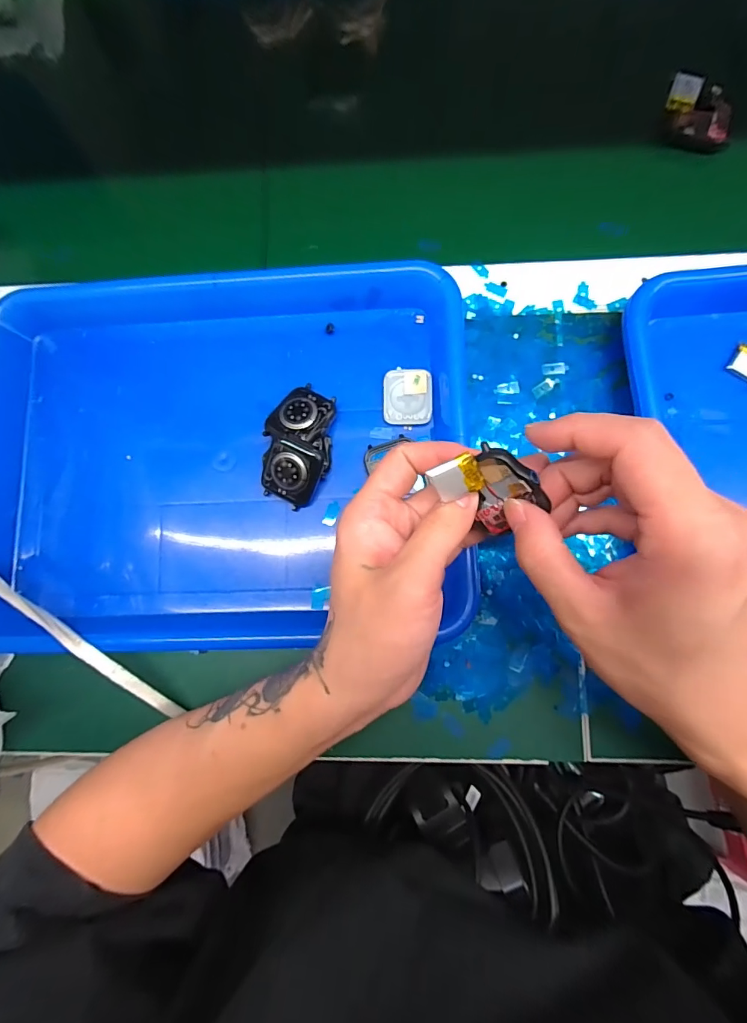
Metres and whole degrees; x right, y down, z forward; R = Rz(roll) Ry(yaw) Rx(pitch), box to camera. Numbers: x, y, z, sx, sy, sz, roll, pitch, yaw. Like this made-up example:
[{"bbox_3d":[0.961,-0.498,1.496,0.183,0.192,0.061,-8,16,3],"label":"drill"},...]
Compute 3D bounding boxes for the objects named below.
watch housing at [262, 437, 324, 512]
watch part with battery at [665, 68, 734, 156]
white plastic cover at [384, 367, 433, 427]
[{"bbox_3d":[-0.055,-0.024,0.284,0.037,0.010,0.045,21,117,-1],"label":"watch housing"},{"bbox_3d":[0.241,-0.294,0.321,0.054,0.025,0.029,27,85,7],"label":"watch part with battery"},{"bbox_3d":[0.024,-0.079,0.302,0.033,0.009,0.039,3,82,5],"label":"white plastic cover"}]

